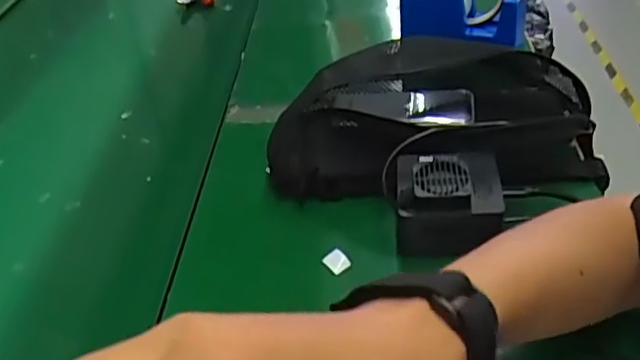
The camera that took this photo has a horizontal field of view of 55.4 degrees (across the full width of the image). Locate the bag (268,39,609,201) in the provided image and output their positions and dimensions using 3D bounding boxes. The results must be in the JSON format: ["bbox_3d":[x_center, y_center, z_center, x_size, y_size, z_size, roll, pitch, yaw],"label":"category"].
[{"bbox_3d":[0.104,-0.053,0.549,0.278,0.085,0.161,4,41,12],"label":"bag"}]

